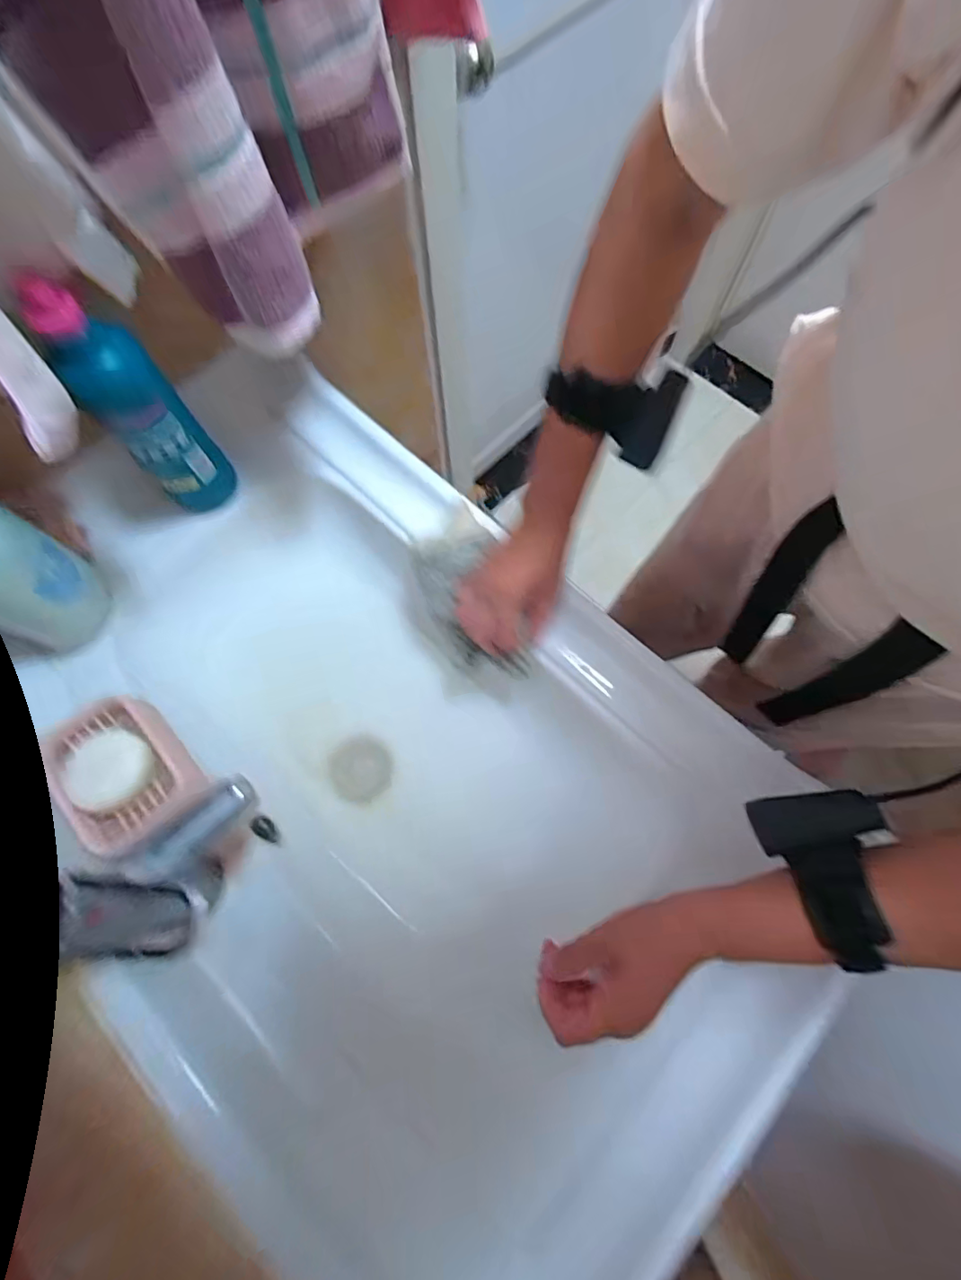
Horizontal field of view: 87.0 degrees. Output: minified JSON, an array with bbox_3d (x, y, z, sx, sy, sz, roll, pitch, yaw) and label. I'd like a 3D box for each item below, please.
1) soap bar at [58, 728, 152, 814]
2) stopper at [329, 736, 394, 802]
[{"bbox_3d":[-0.310,0.107,0.422,0.058,0.023,0.064,10,71,3],"label":"soap bar"},{"bbox_3d":[-0.137,0.148,0.578,0.070,0.007,0.070,-10,60,-18],"label":"stopper"}]

